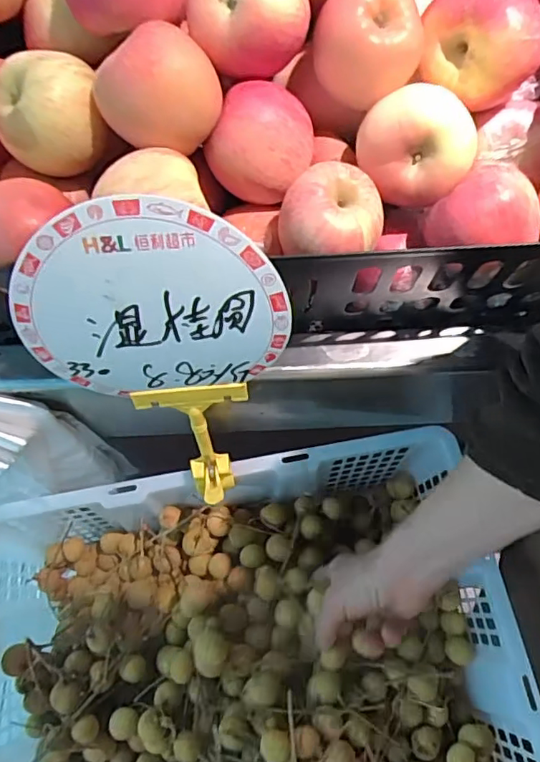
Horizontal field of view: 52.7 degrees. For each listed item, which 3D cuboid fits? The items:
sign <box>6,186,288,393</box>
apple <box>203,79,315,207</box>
[{"bbox_3d":[-0.073,-0.043,0.339,0.161,0.147,0.009,-6,47,4],"label":"sign"},{"bbox_3d":[-0.002,-0.157,0.366,0.059,0.058,0.067,27,69,12],"label":"apple"}]

